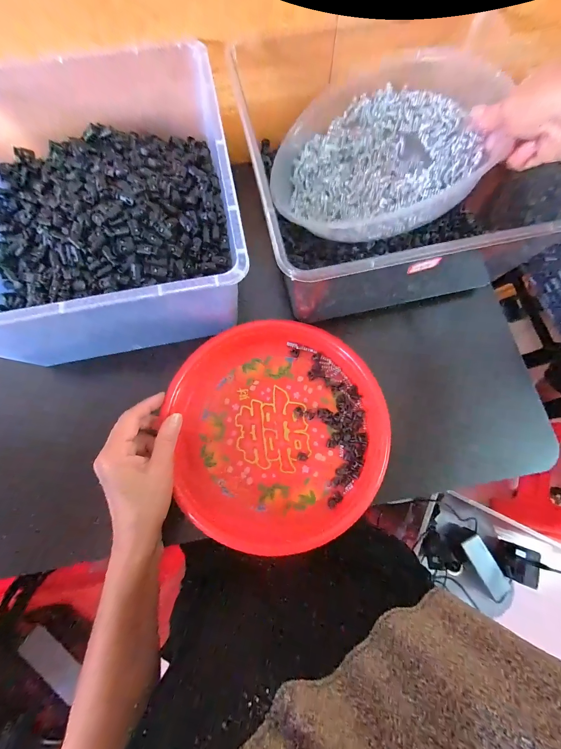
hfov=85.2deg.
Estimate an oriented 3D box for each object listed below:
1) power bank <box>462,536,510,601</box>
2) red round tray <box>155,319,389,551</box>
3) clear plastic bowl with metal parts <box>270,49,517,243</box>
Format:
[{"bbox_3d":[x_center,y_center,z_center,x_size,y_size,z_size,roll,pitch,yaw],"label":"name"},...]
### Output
[{"bbox_3d":[0.442,0.414,0.652,0.051,0.016,0.121,-27,76,-6],"label":"power bank"},{"bbox_3d":[-0.001,0.055,0.340,0.227,0.023,0.245,0,74,1],"label":"red round tray"},{"bbox_3d":[0.113,-0.245,0.364,0.223,0.085,0.223,-7,68,19],"label":"clear plastic bowl with metal parts"}]

